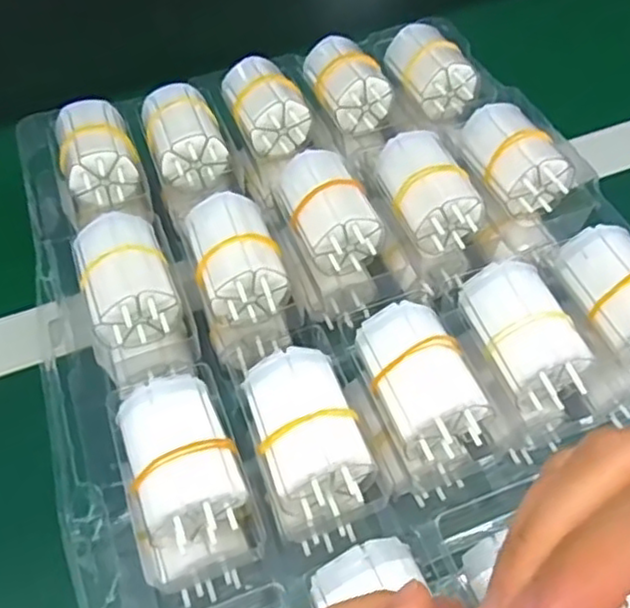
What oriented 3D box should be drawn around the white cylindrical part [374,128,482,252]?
[{"bbox_3d":[0.057,-0.059,0.341,0.035,0.028,0.058,-16,55,-10],"label":"white cylindrical part"}]

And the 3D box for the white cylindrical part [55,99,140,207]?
[{"bbox_3d":[-0.123,-0.088,0.376,0.039,0.029,0.061,-18,55,-11],"label":"white cylindrical part"}]

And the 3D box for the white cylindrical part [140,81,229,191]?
[{"bbox_3d":[-0.074,-0.097,0.379,0.039,0.029,0.058,-19,55,-12],"label":"white cylindrical part"}]

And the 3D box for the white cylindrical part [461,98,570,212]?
[{"bbox_3d":[0.104,-0.079,0.352,0.034,0.029,0.060,-23,56,-14],"label":"white cylindrical part"}]

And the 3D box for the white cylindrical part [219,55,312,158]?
[{"bbox_3d":[-0.032,-0.118,0.394,0.036,0.029,0.057,-26,57,-16],"label":"white cylindrical part"}]

